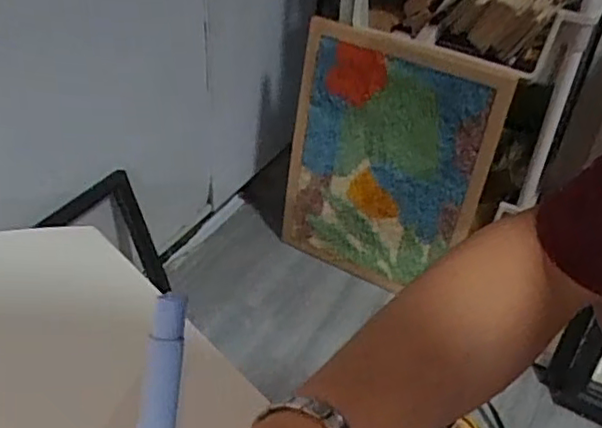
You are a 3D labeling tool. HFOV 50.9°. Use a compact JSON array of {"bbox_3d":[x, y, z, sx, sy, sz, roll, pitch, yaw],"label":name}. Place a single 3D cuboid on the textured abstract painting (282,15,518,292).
[{"bbox_3d":[0.110,-0.063,0.895,0.279,0.355,0.029,24,35,21],"label":"textured abstract painting"}]

